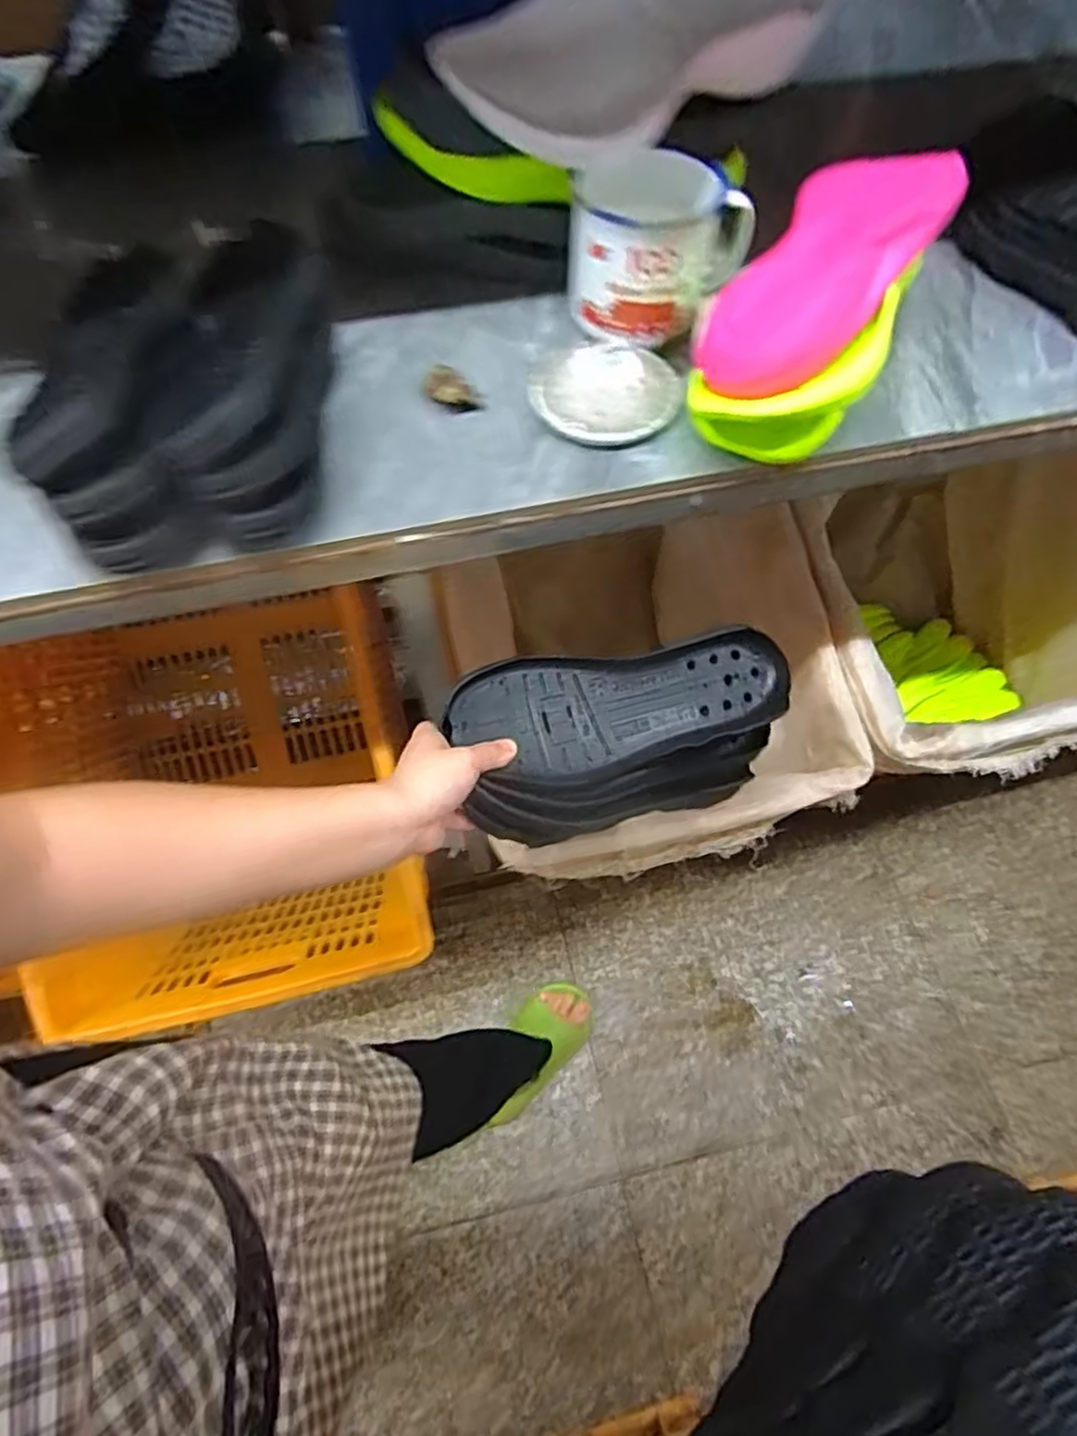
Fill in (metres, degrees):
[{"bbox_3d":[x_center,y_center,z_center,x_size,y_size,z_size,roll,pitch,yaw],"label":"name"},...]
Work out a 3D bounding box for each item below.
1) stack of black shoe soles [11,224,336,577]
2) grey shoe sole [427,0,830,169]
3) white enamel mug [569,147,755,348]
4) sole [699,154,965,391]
[{"bbox_3d":[-0.210,-0.222,0.458,0.138,0.092,0.261,-5,63,-3],"label":"stack of black shoe soles"},{"bbox_3d":[0.060,-0.460,0.485,0.265,0.065,0.115,-28,66,-14],"label":"grey shoe sole"},{"bbox_3d":[0.085,-0.351,0.525,0.097,0.093,0.120,36,68,17],"label":"white enamel mug"},{"bbox_3d":[0.175,-0.282,0.445,0.089,0.030,0.204,38,81,17],"label":"sole"}]

